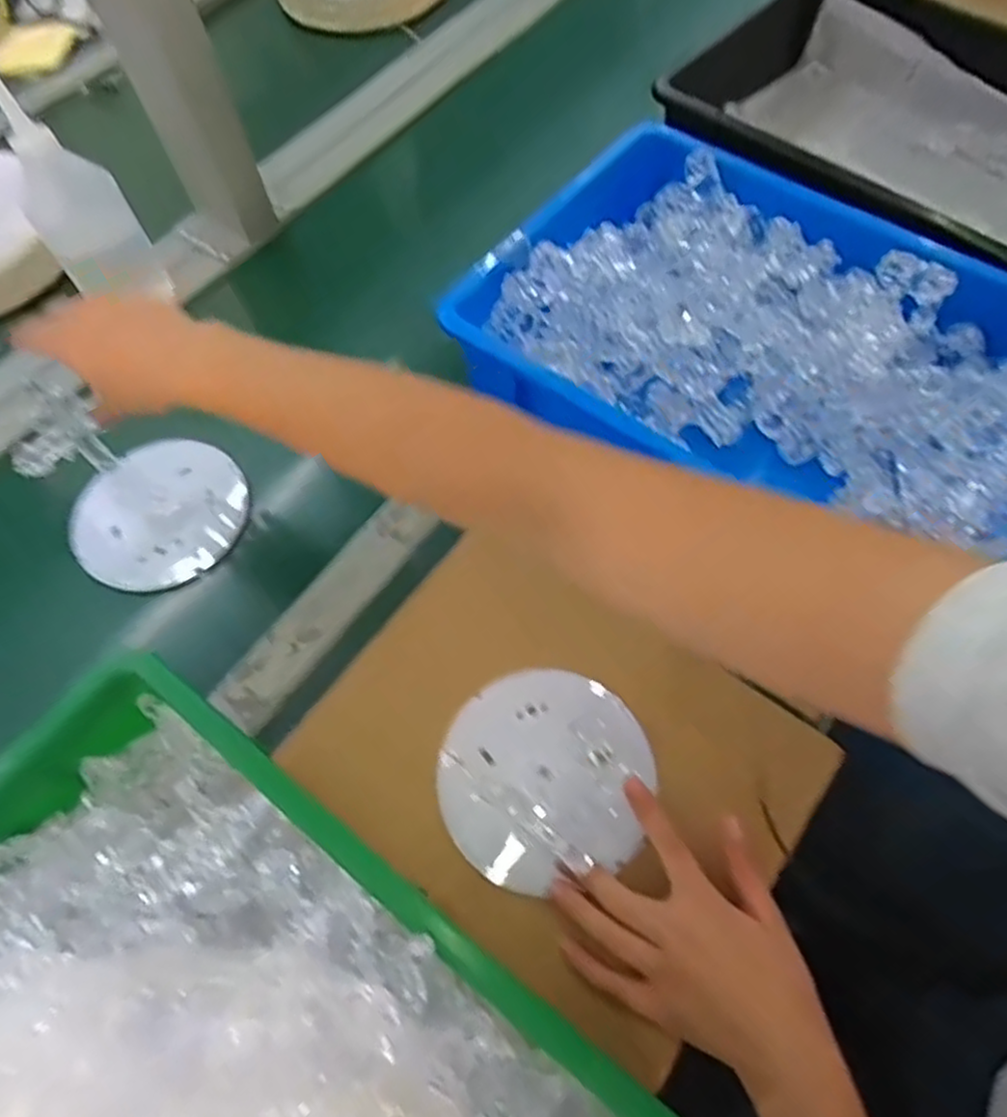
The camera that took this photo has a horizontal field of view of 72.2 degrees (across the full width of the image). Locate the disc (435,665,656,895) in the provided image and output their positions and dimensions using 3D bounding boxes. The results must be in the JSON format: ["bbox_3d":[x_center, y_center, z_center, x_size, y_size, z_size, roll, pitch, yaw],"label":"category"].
[{"bbox_3d":[0.024,0.130,0.423,0.125,0.014,0.121,-1,62,2],"label":"disc"}]

